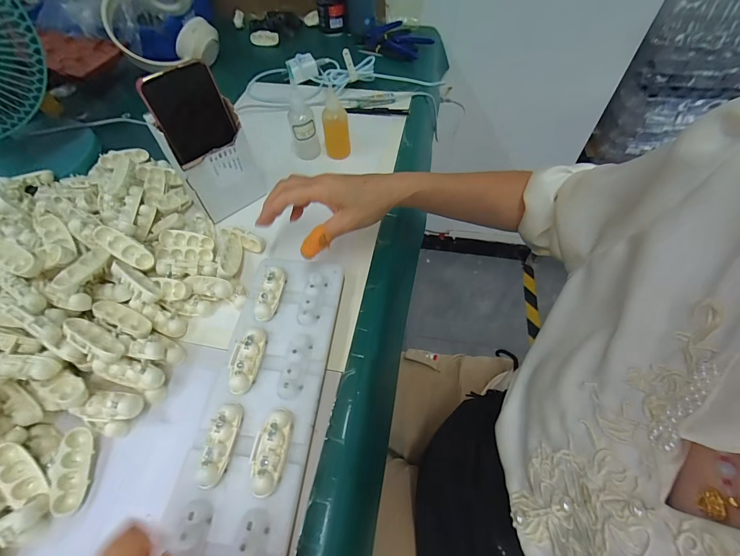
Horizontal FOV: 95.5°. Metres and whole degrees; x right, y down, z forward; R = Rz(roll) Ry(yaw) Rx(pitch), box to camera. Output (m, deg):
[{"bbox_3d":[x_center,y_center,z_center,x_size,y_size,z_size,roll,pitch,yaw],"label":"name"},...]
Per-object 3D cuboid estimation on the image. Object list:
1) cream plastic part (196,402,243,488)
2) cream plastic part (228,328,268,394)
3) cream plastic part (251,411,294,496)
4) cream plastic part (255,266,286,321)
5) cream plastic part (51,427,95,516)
[{"bbox_3d":[-0.125,0.138,0.283,0.020,0.015,0.063,3,57,3],"label":"cream plastic part"},{"bbox_3d":[-0.120,0.077,0.323,0.028,0.016,0.063,2,57,2],"label":"cream plastic part"},{"bbox_3d":[-0.083,0.143,0.279,0.026,0.016,0.062,5,57,4],"label":"cream plastic part"},{"bbox_3d":[-0.108,0.017,0.361,0.022,0.017,0.061,6,57,5],"label":"cream plastic part"},{"bbox_3d":[-0.254,0.164,0.288,0.026,0.010,0.064,18,53,-42],"label":"cream plastic part"}]

